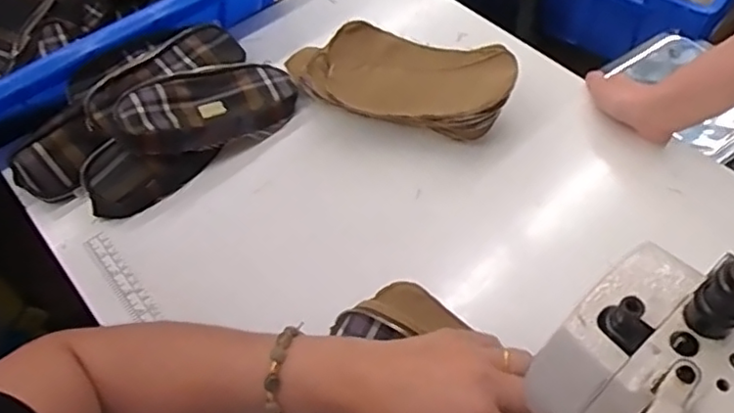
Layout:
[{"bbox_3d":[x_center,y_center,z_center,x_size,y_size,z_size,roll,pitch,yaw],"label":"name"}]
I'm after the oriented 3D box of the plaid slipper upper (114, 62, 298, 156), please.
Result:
[{"bbox_3d":[-0.157,-0.103,0.606,0.179,0.034,0.084,-21,55,-29],"label":"plaid slipper upper"}]

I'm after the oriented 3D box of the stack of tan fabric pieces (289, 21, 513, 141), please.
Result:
[{"bbox_3d":[0.025,-0.130,0.616,0.240,0.066,0.100,15,56,13],"label":"stack of tan fabric pieces"}]

